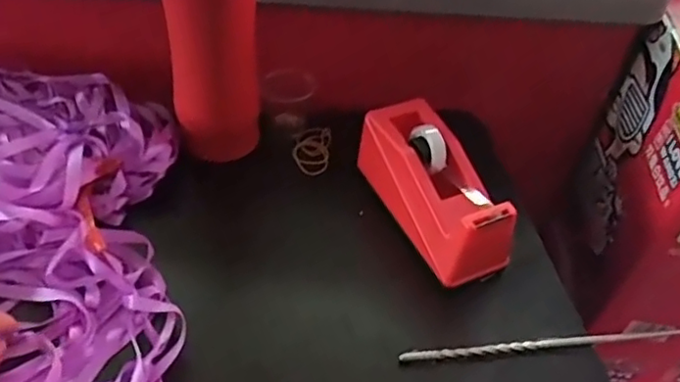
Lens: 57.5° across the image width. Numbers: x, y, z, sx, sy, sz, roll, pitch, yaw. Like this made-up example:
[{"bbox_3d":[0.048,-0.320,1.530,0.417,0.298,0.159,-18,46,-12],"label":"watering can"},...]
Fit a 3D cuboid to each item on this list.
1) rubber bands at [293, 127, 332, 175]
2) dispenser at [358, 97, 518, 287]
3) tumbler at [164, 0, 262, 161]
[{"bbox_3d":[-0.026,-0.037,0.572,0.033,0.012,0.057,5,45,-2],"label":"rubber bands"},{"bbox_3d":[0.074,-0.005,0.490,0.063,0.059,0.152,-17,50,-22],"label":"dispenser"},{"bbox_3d":[-0.101,-0.118,0.506,0.074,0.183,0.072,-6,47,-13],"label":"tumbler"}]

